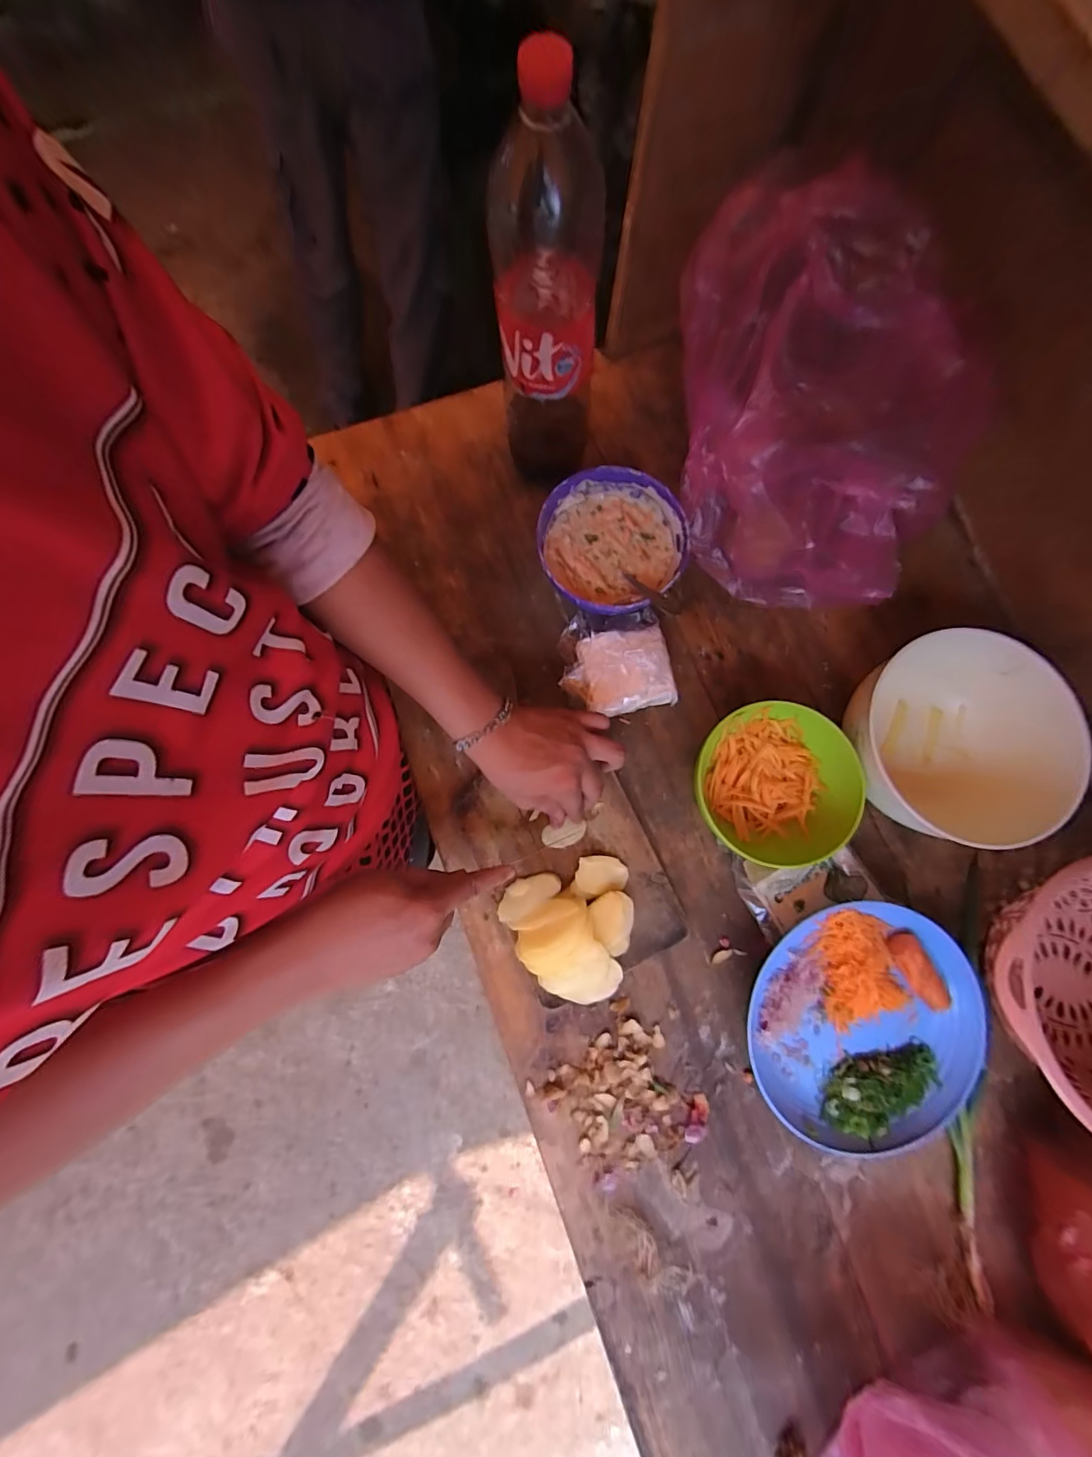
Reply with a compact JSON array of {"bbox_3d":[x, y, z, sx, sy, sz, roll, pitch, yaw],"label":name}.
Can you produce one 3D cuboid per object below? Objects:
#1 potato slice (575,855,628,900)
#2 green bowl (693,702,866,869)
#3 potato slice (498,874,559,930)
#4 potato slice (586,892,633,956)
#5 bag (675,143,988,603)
[{"bbox_3d":[0.055,0.147,0.497,0.053,0.008,0.039,-14,80,-4],"label":"potato slice"},{"bbox_3d":[0.223,0.051,0.483,0.139,0.075,0.142,0,79,-1],"label":"green bowl"},{"bbox_3d":[-0.019,0.165,0.489,0.067,0.007,0.034,-38,82,-7],"label":"potato slice"},{"bbox_3d":[0.066,0.191,0.485,0.043,0.020,0.056,-12,80,-3],"label":"potato slice"},{"bbox_3d":[0.252,-0.273,0.482,0.188,0.269,0.288,-13,80,-3],"label":"bag"}]

